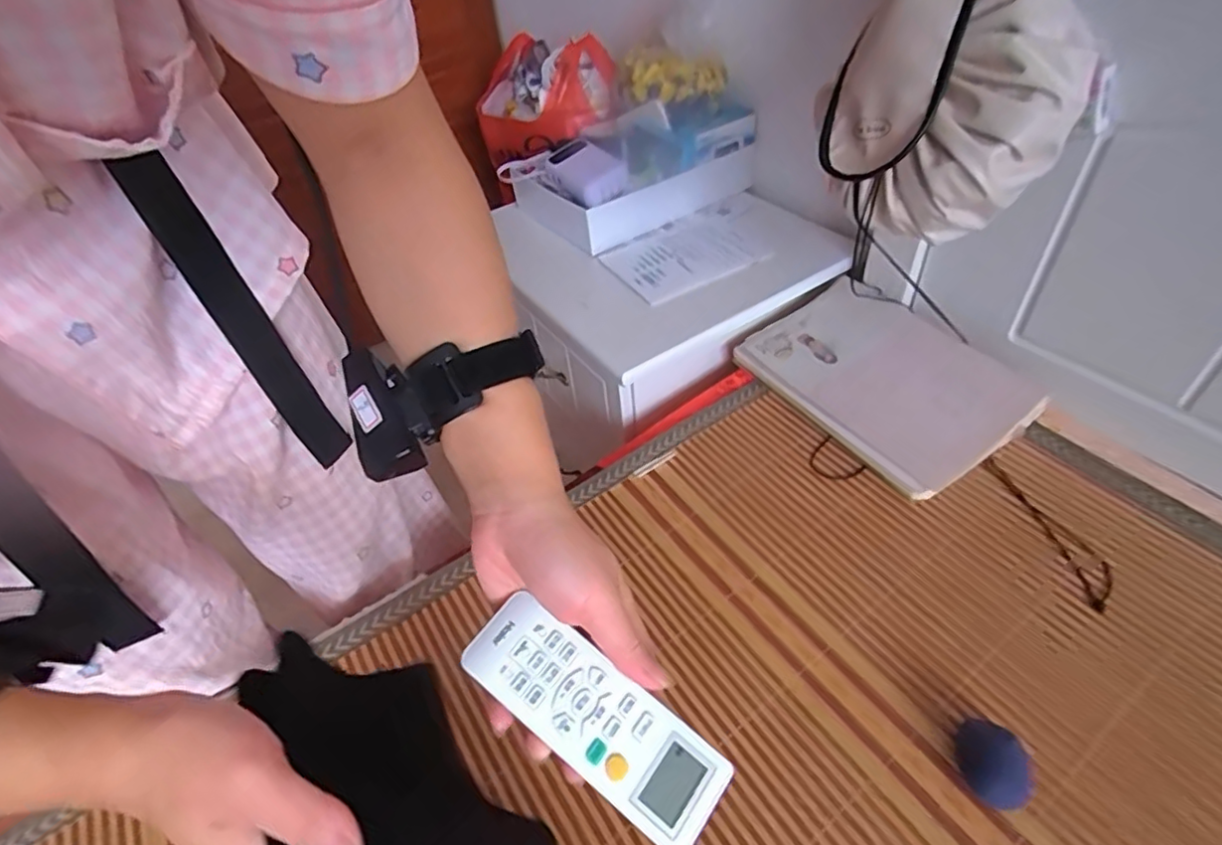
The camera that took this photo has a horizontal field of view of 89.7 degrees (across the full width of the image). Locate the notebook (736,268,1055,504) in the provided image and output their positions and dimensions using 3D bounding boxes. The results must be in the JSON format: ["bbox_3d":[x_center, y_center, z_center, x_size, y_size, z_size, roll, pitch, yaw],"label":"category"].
[{"bbox_3d":[0.275,-0.049,0.636,0.170,0.025,0.255,-35,50,-11],"label":"notebook"}]

